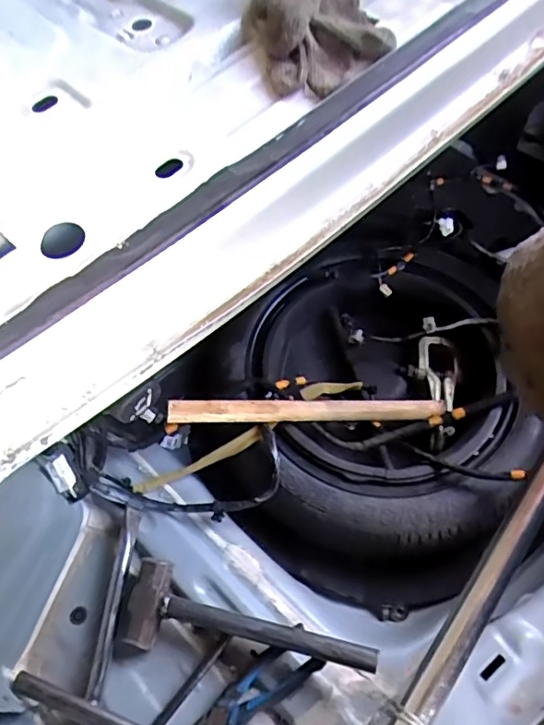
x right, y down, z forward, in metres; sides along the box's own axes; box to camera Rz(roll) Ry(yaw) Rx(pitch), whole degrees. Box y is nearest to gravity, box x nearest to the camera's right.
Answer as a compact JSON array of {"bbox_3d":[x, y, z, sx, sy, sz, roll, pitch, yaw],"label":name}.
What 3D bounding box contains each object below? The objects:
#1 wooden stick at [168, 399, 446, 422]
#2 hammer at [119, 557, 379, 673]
[{"bbox_3d":[0.061,0.072,0.831,0.419,0.017,0.032,0,59,-11],"label":"wooden stick"},{"bbox_3d":[-0.035,0.339,0.682,0.321,0.070,0.104,14,62,11],"label":"hammer"}]

